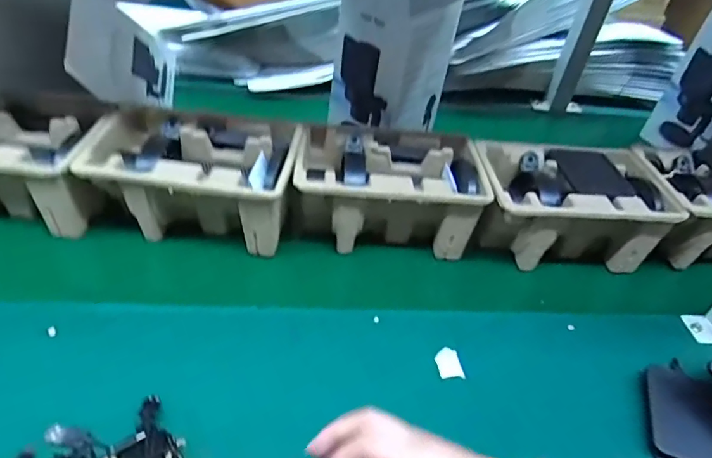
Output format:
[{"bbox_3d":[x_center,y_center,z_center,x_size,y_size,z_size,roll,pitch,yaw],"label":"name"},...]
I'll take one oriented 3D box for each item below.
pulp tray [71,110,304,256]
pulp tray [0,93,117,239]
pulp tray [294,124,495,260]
[{"bbox_3d":[-0.187,-0.061,0.598,0.231,0.104,0.153,8,41,2],"label":"pulp tray"},{"bbox_3d":[-0.415,-0.077,0.579,0.235,0.106,0.138,2,41,-4],"label":"pulp tray"},{"bbox_3d":[0.040,-0.046,0.620,0.220,0.106,0.133,1,41,-6],"label":"pulp tray"}]

